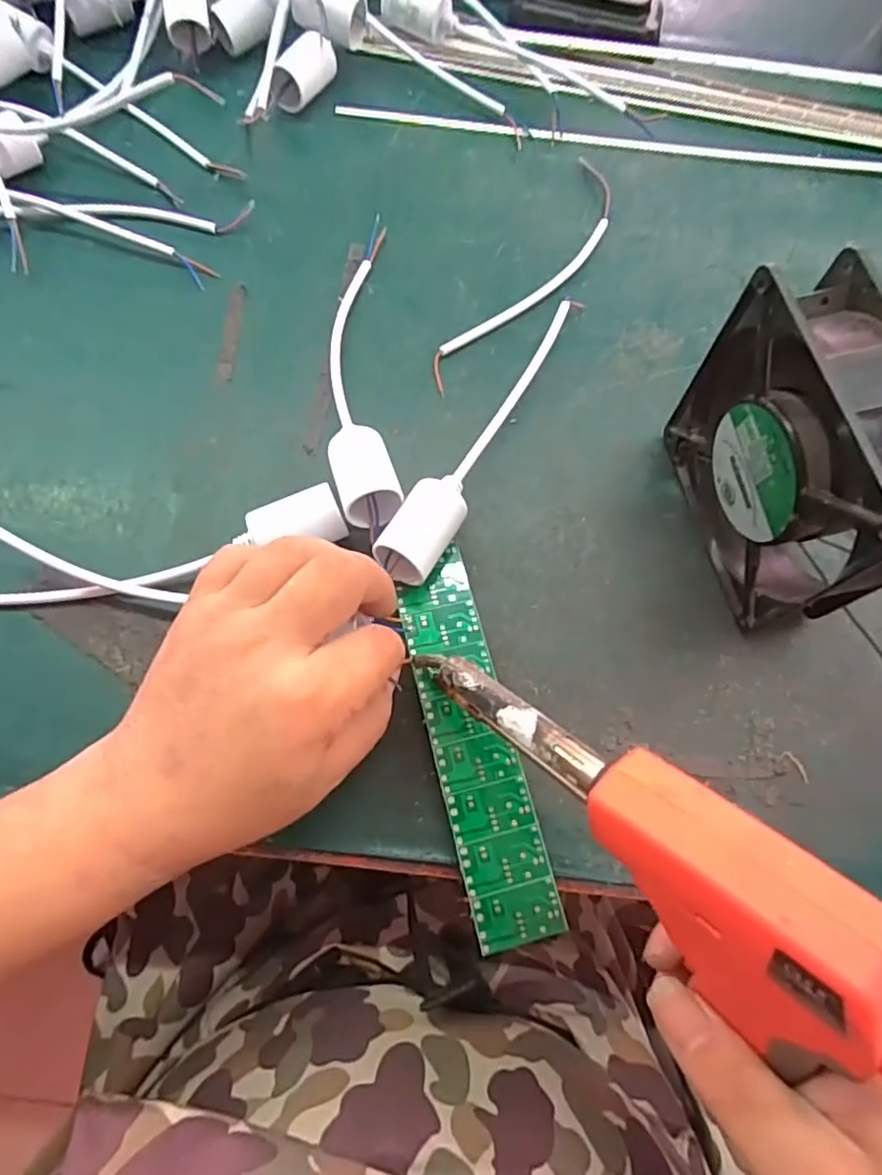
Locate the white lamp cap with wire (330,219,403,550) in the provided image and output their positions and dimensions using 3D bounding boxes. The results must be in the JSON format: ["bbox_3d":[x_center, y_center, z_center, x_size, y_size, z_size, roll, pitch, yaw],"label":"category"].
[{"bbox_3d":[-0.043,-0.122,0.333,0.032,0.037,0.210,-4,72,-4],"label":"white lamp cap with wire"}]

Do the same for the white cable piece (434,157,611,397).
[{"bbox_3d":[0.058,-0.193,0.380,0.039,0.008,0.207,31,73,8],"label":"white cable piece"}]

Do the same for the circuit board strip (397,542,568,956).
[{"bbox_3d":[0.014,0.064,0.274,0.036,0.004,0.166,-12,71,-6],"label":"circuit board strip"}]

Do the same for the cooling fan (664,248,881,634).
[{"bbox_3d":[0.150,-0.053,0.271,0.042,0.124,0.121,-15,73,-7],"label":"cooling fan"}]

